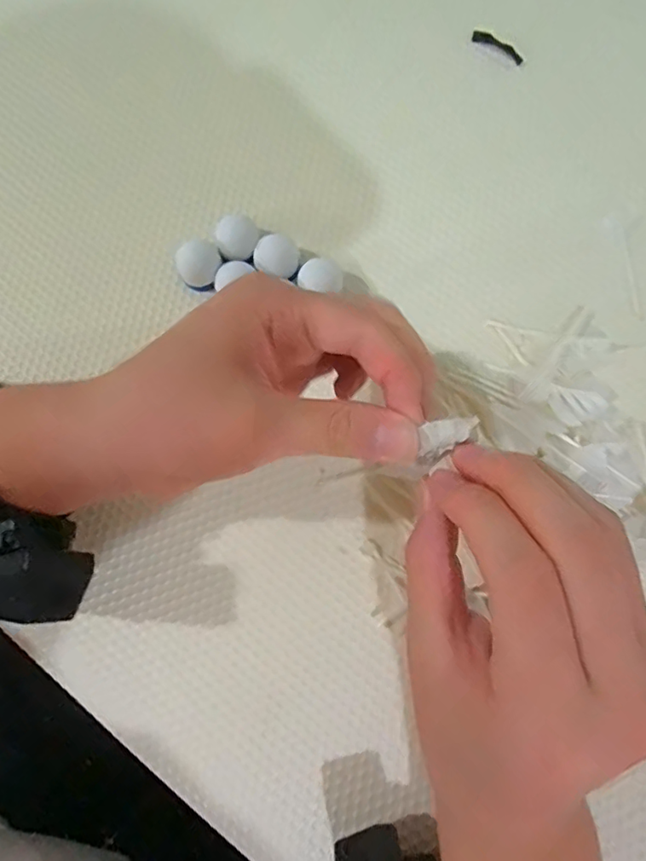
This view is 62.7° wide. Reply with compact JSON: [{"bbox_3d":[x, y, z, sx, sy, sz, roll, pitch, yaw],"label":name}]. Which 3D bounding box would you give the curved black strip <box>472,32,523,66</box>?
[{"bbox_3d":[0.116,-0.252,0.348,0.037,0.004,0.010,32,81,3],"label":"curved black strip"}]

